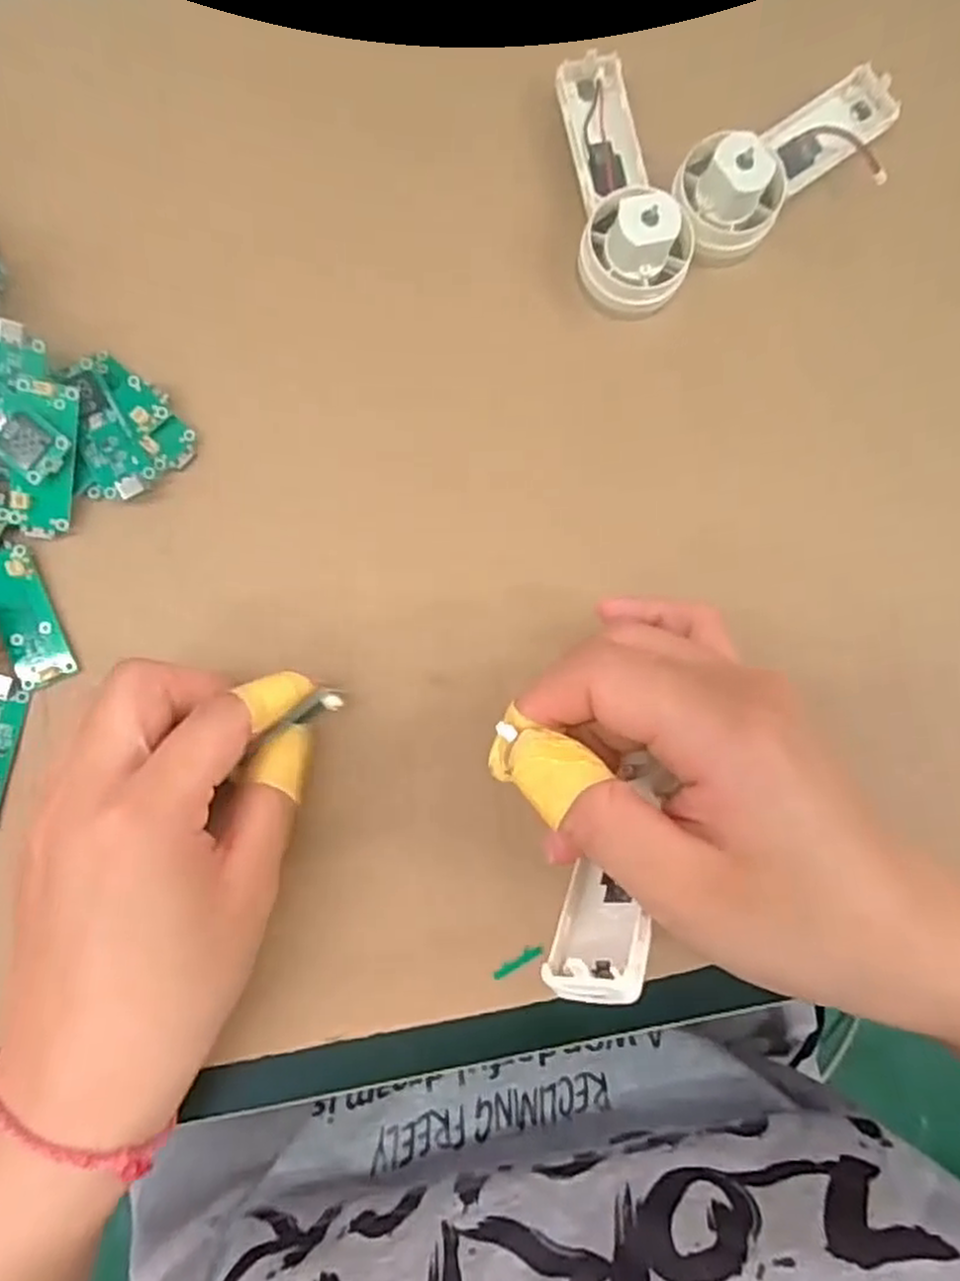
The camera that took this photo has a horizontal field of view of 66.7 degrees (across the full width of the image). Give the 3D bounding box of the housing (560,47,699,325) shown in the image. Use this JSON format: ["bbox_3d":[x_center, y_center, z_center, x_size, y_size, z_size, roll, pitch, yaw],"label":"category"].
[{"bbox_3d":[0.052,-0.169,0.267,0.038,0.033,0.102,-9,86,-3],"label":"housing"}]

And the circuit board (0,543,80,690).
[{"bbox_3d":[-0.156,-0.009,0.249,0.020,0.004,0.049,-23,87,-4],"label":"circuit board"}]

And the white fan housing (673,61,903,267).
[{"bbox_3d":[0.115,-0.177,0.268,0.095,0.034,0.039,-31,87,-5],"label":"white fan housing"}]

